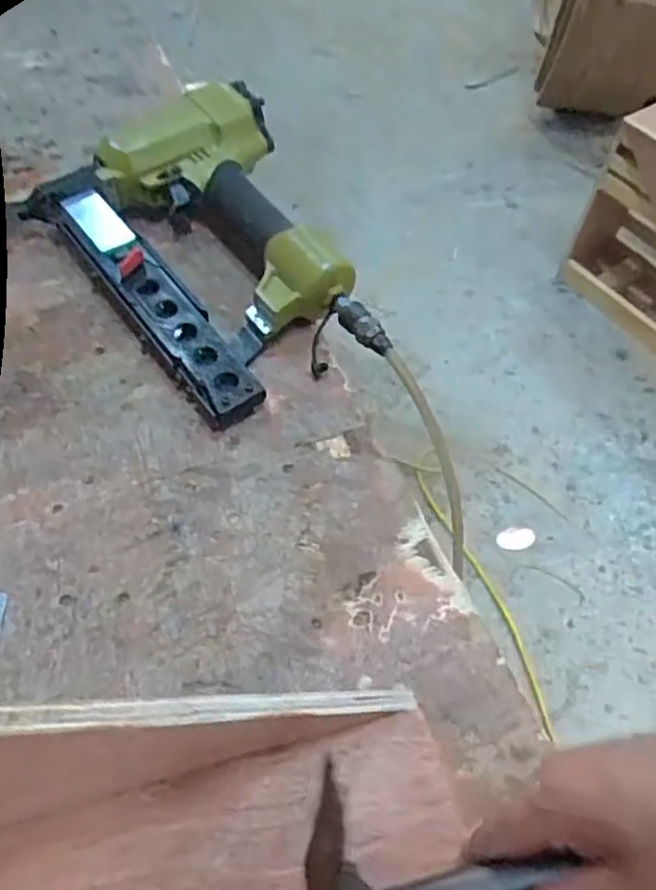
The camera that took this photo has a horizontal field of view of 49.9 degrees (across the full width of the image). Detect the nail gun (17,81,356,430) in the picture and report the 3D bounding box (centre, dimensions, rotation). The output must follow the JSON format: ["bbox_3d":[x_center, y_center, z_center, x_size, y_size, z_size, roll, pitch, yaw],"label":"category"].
[{"bbox_3d":[-0.097,-0.185,0.604,0.228,0.075,0.304,-36,65,-25],"label":"nail gun"}]

